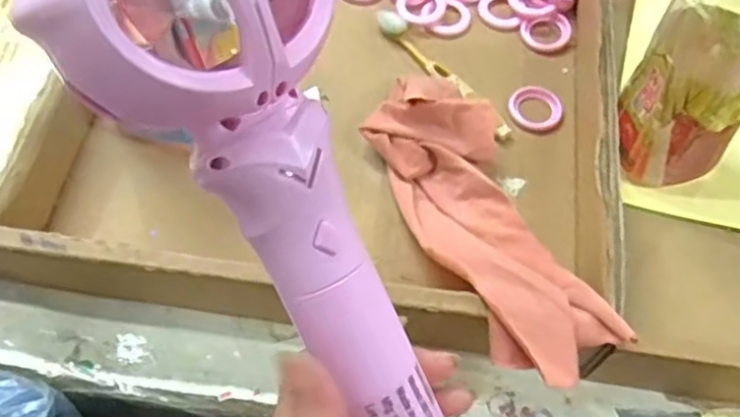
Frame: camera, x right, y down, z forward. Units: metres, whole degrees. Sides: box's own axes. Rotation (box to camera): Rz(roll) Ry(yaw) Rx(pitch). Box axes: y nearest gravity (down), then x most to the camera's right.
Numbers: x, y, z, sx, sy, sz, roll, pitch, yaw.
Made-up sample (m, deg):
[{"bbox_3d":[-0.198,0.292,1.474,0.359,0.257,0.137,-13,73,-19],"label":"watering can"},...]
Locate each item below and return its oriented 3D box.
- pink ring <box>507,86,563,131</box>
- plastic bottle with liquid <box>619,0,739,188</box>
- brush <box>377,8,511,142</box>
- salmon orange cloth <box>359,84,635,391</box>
[{"bbox_3d":[0.117,-0.071,0.512,0.038,0.007,0.038,1,60,-1],"label":"pink ring"},{"bbox_3d":[0.203,-0.092,0.424,0.069,0.178,0.083,31,64,15],"label":"plastic bottle with liquid"},{"bbox_3d":[0.052,-0.100,0.522,0.017,0.012,0.139,-34,67,-19],"label":"brush"},{"bbox_3d":[0.068,-0.001,0.434,0.087,0.047,0.233,-17,49,-11],"label":"salmon orange cloth"}]

